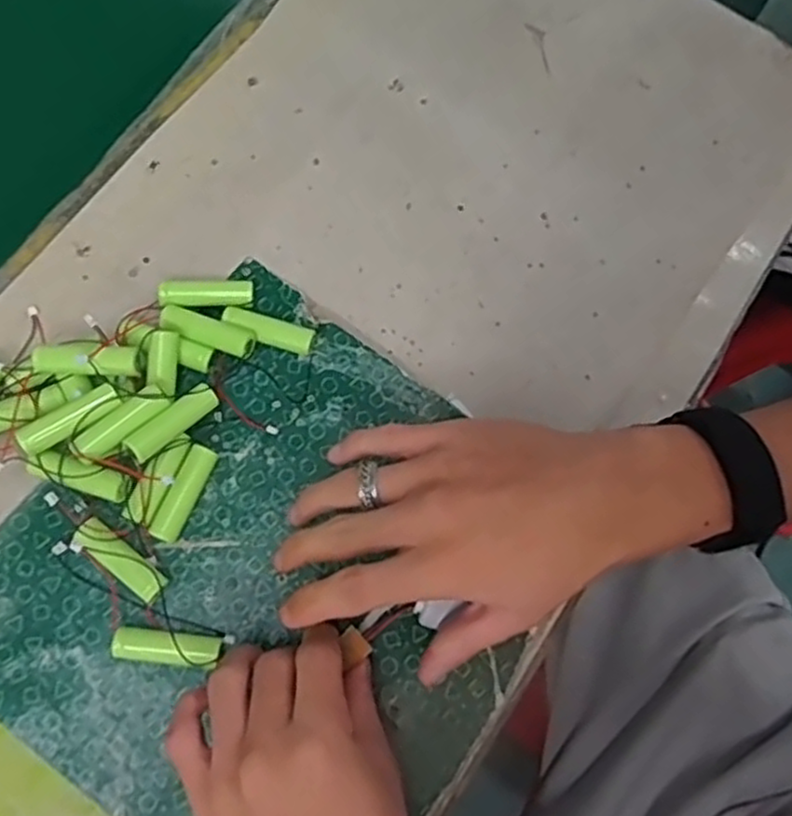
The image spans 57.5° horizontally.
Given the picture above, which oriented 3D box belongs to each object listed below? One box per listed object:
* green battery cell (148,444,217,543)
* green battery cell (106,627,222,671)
[{"bbox_3d":[-0.104,0.042,0.358,0.012,0.015,0.049,24,75,2],"label":"green battery cell"},{"bbox_3d":[-0.107,0.111,0.337,0.050,0.017,0.015,8,75,-2],"label":"green battery cell"}]

